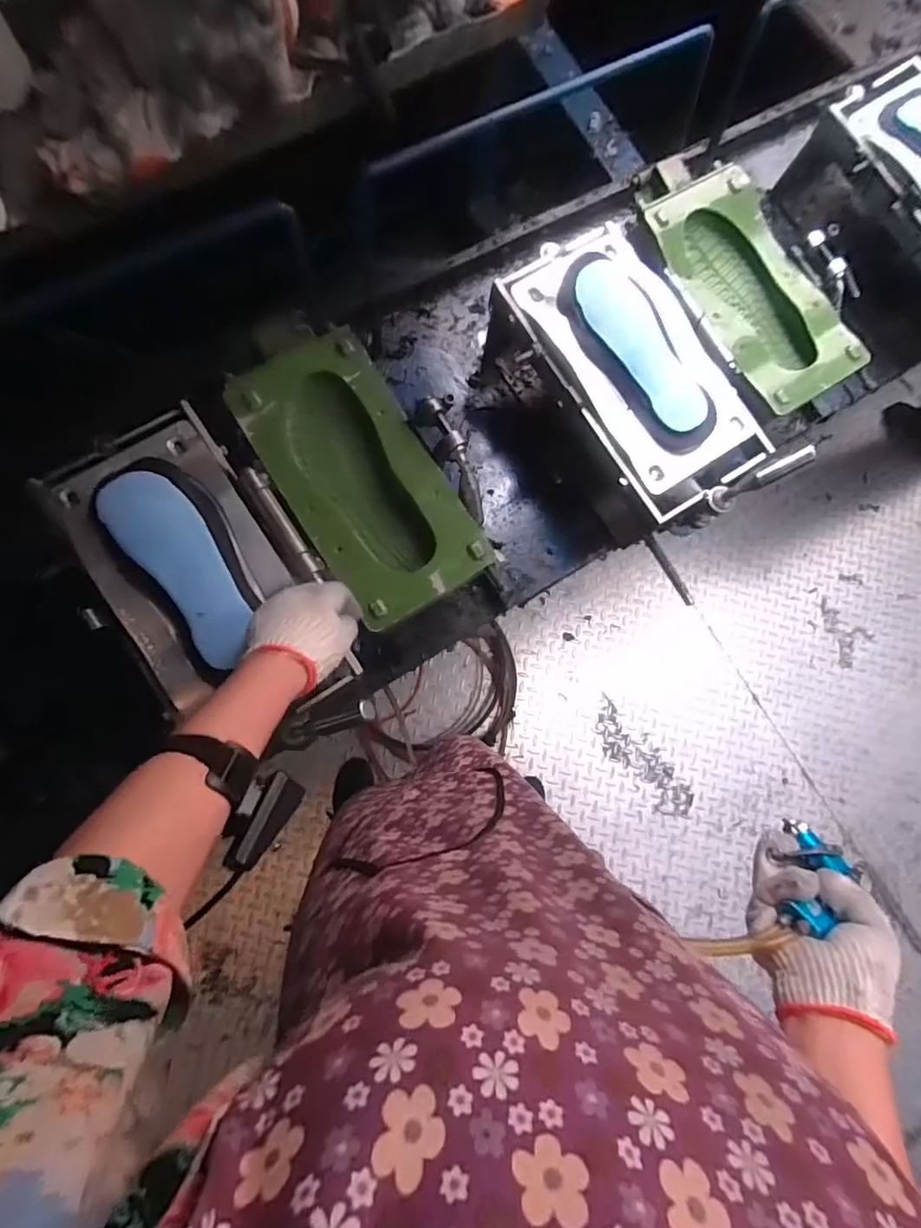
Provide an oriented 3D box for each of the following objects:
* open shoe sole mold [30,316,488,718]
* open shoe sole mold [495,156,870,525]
[{"bbox_3d":[-0.204,-0.104,0.629,0.378,0.116,0.350,-35,90,0],"label":"open shoe sole mold"},{"bbox_3d":[0.308,-0.368,0.742,0.423,0.109,0.411,-35,90,0],"label":"open shoe sole mold"}]

